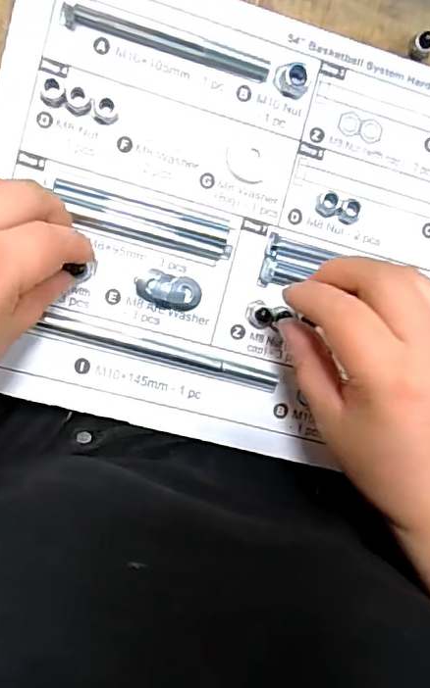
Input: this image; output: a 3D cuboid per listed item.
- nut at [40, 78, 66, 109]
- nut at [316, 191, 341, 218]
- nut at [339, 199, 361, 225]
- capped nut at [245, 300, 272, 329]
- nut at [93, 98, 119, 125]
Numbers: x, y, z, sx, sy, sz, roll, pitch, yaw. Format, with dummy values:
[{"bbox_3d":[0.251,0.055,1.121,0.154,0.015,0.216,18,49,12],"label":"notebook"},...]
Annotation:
[{"bbox_3d":[-0.085,-0.131,0.295,0.012,0.006,0.012,0,93,-8],"label":"nut"},{"bbox_3d":[0.065,-0.081,0.322,0.012,0.007,0.015,16,90,-9],"label":"nut"},{"bbox_3d":[0.078,-0.076,0.324,0.013,0.008,0.014,0,93,-8],"label":"nut"},{"bbox_3d":[0.025,-0.017,0.320,0.013,0.011,0.015,27,88,-9],"label":"capped nut"},{"bbox_3d":[-0.058,-0.124,0.300,0.013,0.006,0.012,0,93,-8],"label":"nut"}]

